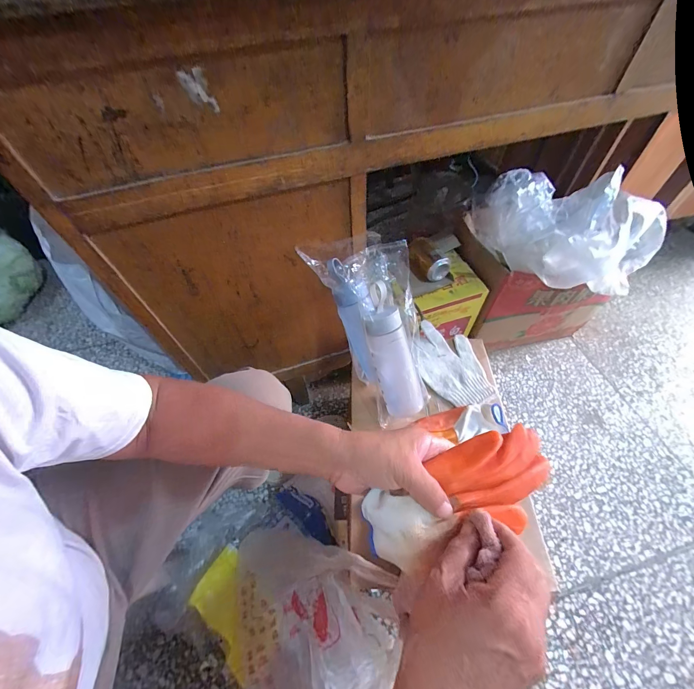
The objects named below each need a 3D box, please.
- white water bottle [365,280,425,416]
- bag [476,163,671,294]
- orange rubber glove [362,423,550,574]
[{"bbox_3d":[0.073,0.014,0.494,0.061,0.228,0.051,-21,19,-17],"label":"white water bottle"},{"bbox_3d":[0.512,-0.295,0.733,0.277,0.181,0.406,-16,55,-9],"label":"bag"},{"bbox_3d":[0.103,0.136,0.269,0.174,0.035,0.072,-27,57,-5],"label":"orange rubber glove"}]

